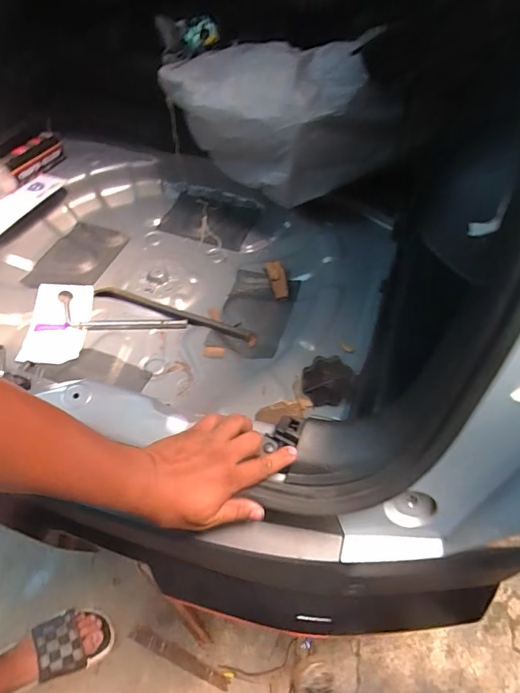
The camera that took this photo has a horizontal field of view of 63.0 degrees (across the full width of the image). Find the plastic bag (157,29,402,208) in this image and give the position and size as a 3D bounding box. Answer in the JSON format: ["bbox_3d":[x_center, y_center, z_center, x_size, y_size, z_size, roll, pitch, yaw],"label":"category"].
[{"bbox_3d":[0.028,-0.455,0.881,0.494,0.245,0.121,14,57,11],"label":"plastic bag"}]

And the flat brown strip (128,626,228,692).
[{"bbox_3d":[-0.179,0.684,0.933,0.234,0.006,0.031,20,61,15],"label":"flat brown strip"}]

